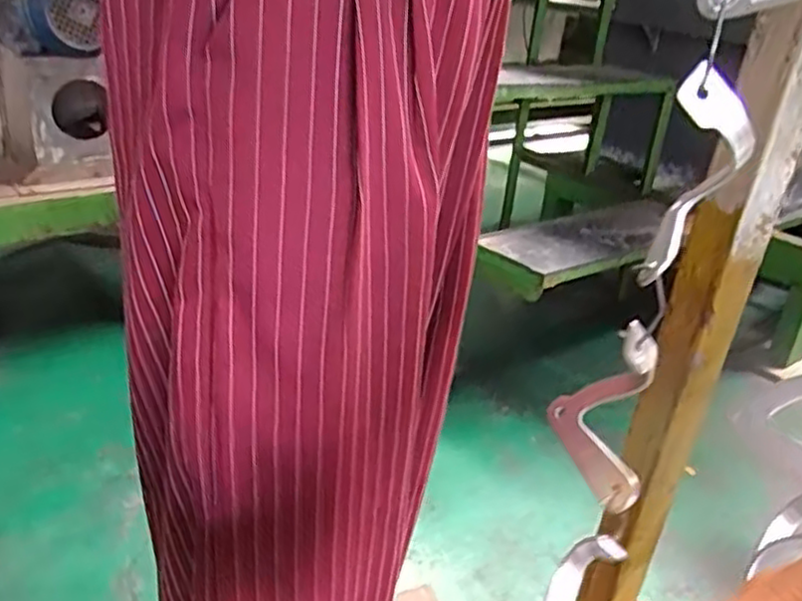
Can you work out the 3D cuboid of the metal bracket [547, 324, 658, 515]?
[{"bbox_3d":[0.106,0.055,0.375,0.039,0.095,0.064,8,26,2],"label":"metal bracket"}]

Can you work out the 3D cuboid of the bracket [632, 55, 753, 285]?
[{"bbox_3d":[0.134,-0.053,0.326,0.040,0.098,0.013,-6,29,-25],"label":"bracket"}]

